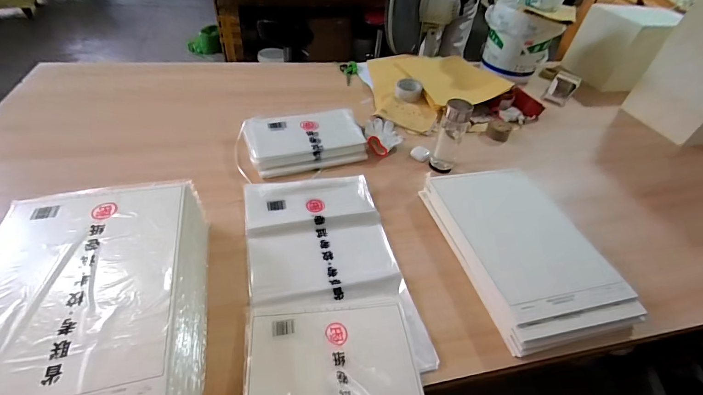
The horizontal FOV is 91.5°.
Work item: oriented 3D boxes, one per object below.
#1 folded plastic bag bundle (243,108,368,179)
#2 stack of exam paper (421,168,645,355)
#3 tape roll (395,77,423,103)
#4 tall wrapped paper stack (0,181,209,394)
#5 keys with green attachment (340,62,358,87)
[{"bbox_3d":[-0.124,-0.157,0.920,0.306,0.056,0.208,-10,45,-15],"label":"folded plastic bag bundle"},{"bbox_3d":[0.341,0.086,0.702,0.246,0.068,0.395,-8,45,-14],"label":"stack of exam paper"},{"bbox_3d":[0.194,-0.364,1.158,0.089,0.047,0.089,13,44,6],"label":"tape roll"},{"bbox_3d":[-0.371,0.184,0.489,0.275,0.126,0.476,-7,44,-13],"label":"tall wrapped paper stack"},{"bbox_3d":[-0.006,-0.469,1.297,0.065,0.024,0.173,-1,44,-8],"label":"keys with green attachment"}]

